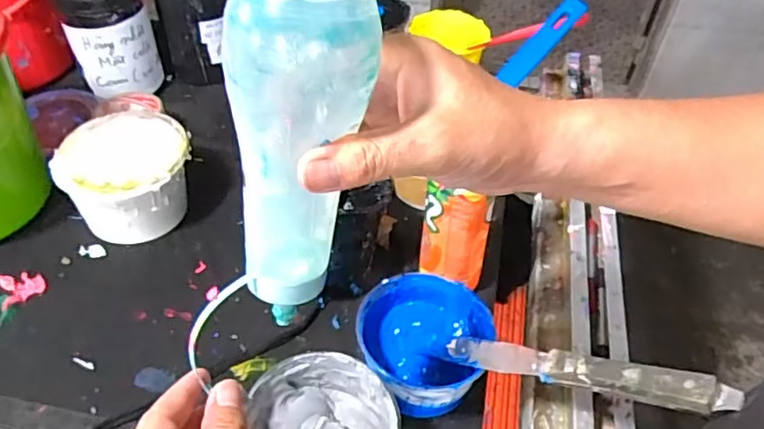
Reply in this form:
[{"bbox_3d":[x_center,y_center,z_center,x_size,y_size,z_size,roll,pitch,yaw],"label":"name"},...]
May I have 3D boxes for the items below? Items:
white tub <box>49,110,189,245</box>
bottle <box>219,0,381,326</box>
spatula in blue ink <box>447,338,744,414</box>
[{"bbox_3d":[-0.272,-0.038,0.635,0.129,0.093,0.122,-13,48,-16],"label":"white tub"},{"bbox_3d":[-0.038,-0.029,0.271,0.057,0.157,0.047,11,26,7],"label":"bottle"},{"bbox_3d":[0.135,0.112,0.428,0.215,0.015,0.028,-3,31,48],"label":"spatula in blue ink"}]

